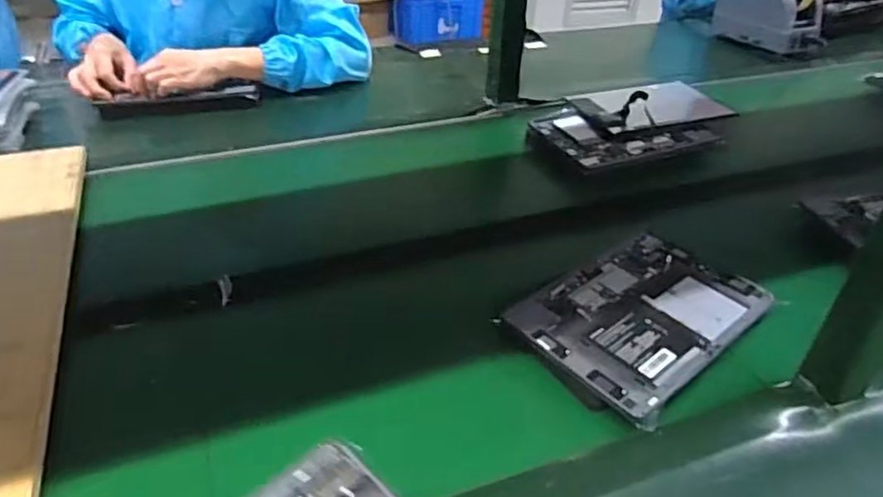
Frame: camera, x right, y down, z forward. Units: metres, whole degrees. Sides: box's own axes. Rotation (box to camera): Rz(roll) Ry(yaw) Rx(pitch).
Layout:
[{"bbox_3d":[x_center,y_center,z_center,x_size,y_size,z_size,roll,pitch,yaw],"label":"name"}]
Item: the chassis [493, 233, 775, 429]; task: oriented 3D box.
[{"bbox_3d":[0.205,0.065,0.665,0.246,0.017,0.174,-28,46,-34],"label":"chassis"}]

